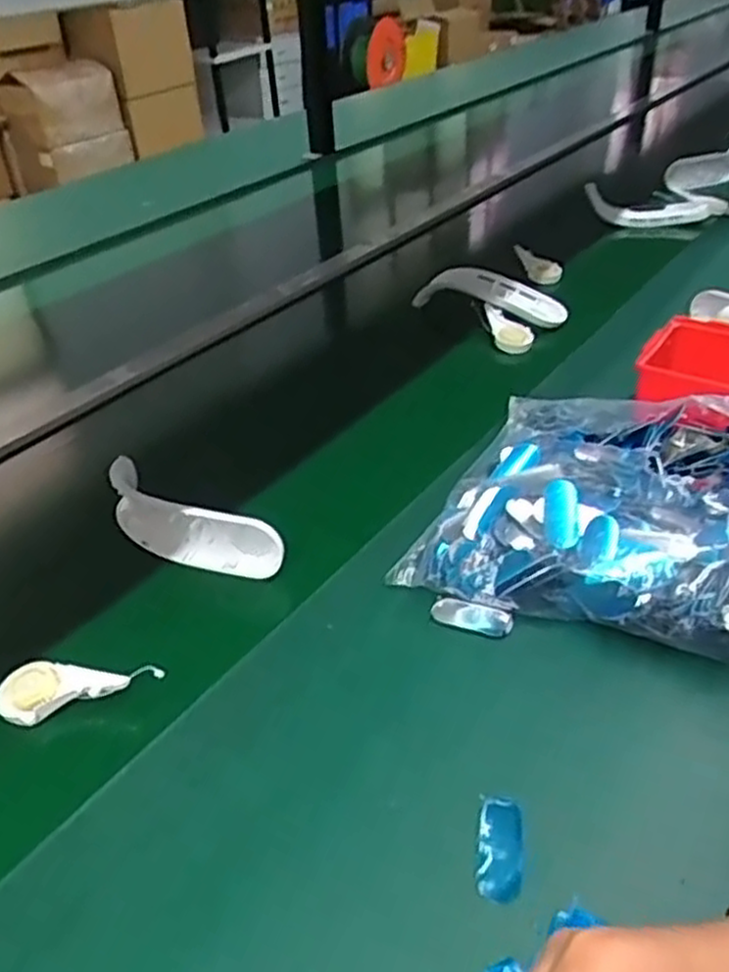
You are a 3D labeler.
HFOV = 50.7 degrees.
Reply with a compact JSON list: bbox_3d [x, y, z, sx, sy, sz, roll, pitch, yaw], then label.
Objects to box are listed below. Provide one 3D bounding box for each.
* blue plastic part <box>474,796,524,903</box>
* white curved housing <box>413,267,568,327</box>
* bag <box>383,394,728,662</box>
[{"bbox_3d":[0.075,0.202,0.431,0.026,0.006,0.058,2,38,9],"label":"blue plastic part"},{"bbox_3d":[0.163,-0.257,1.019,0.213,0.052,0.052,12,40,20],"label":"white curved housing"},{"bbox_3d":[0.224,0.009,0.608,0.314,0.089,0.271,14,41,23],"label":"bag"}]

